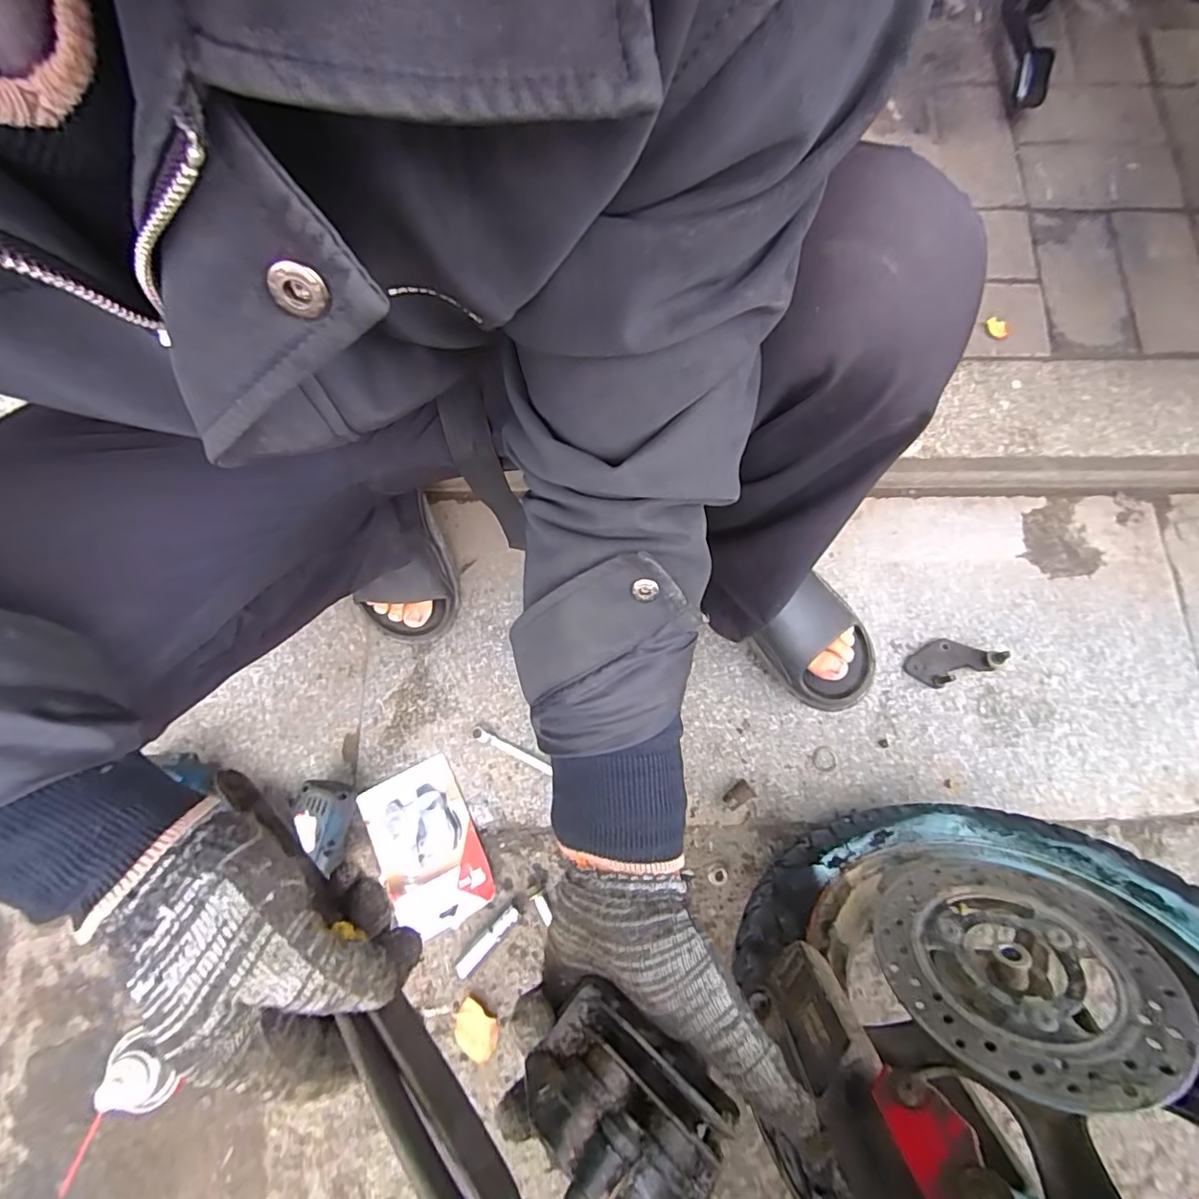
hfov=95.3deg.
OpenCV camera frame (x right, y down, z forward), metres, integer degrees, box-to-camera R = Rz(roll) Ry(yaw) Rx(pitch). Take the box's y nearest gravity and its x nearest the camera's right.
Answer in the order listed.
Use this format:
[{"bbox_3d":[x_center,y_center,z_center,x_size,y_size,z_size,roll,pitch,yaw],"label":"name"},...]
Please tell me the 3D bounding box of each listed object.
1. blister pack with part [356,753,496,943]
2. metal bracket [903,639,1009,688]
[{"bbox_3d":[-0.190,0.269,0.596,0.105,0.019,0.165,-25,78,-6],"label":"blister pack with part"},{"bbox_3d":[0.416,0.071,0.641,0.103,0.025,0.050,-12,77,9],"label":"metal bracket"}]

